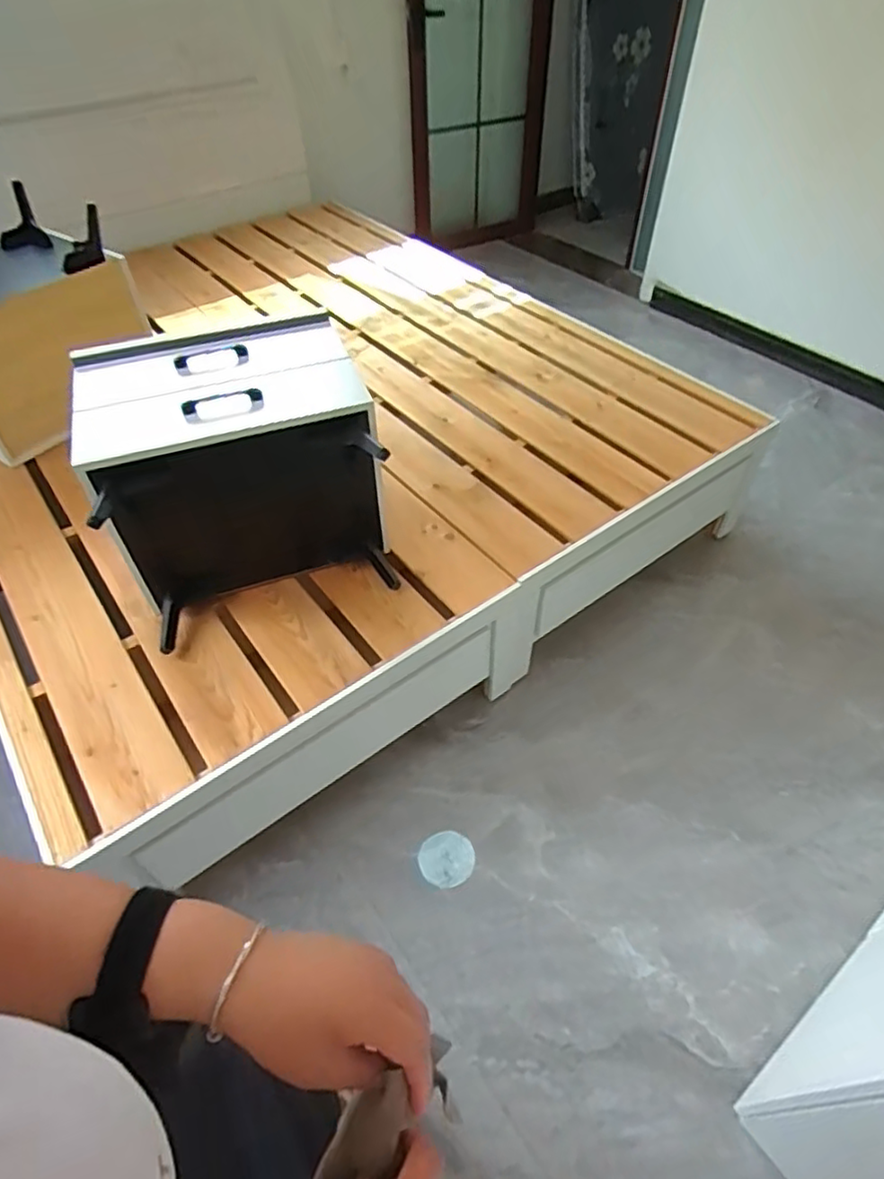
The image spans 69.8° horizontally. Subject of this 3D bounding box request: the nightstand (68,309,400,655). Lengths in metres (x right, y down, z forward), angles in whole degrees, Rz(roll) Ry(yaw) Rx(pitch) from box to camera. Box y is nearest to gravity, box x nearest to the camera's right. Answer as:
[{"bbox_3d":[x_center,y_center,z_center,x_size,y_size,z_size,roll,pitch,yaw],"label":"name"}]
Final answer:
[{"bbox_3d":[-0.369,-0.206,1.183,0.466,0.389,0.373,-16,48,-13],"label":"nightstand"}]

